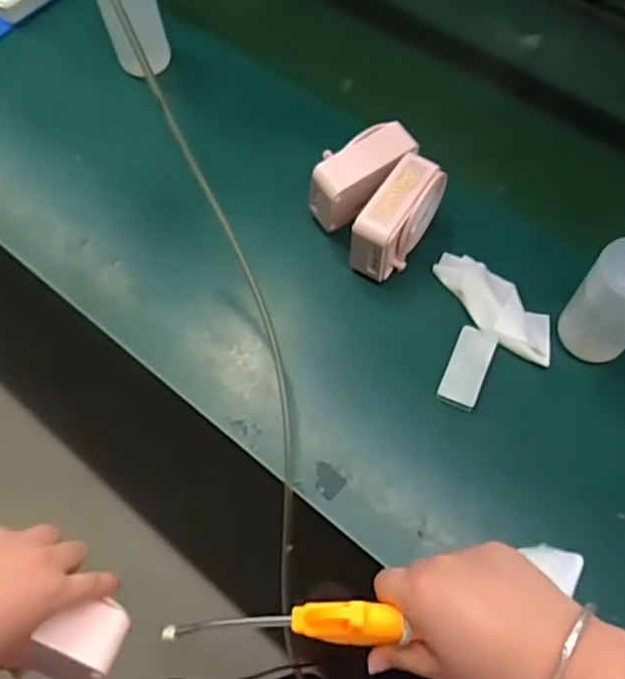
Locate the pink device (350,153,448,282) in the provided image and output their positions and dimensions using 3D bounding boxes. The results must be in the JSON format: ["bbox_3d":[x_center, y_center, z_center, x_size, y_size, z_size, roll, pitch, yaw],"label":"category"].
[{"bbox_3d":[0.098,-0.136,0.721,0.054,0.093,0.133,33,69,16],"label":"pink device"}]

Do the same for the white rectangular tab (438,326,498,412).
[{"bbox_3d":[0.174,0.030,0.689,0.042,0.010,0.097,22,67,12],"label":"white rectangular tab"}]

